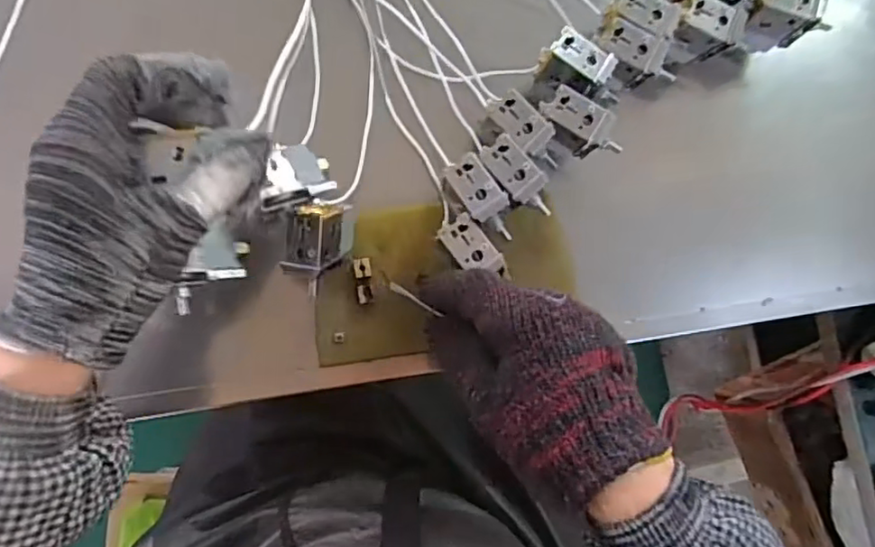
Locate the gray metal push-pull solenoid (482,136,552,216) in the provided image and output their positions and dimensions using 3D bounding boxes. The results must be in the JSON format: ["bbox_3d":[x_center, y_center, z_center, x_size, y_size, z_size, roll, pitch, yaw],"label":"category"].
[{"bbox_3d":[0.048,-0.056,0.369,0.023,0.018,0.053,-39,92,-8],"label":"gray metal push-pull solenoid"}]

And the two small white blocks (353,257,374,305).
[{"bbox_3d":[-0.048,0.005,0.400,0.012,0.007,0.030,-2,87,-7],"label":"two small white blocks"}]

